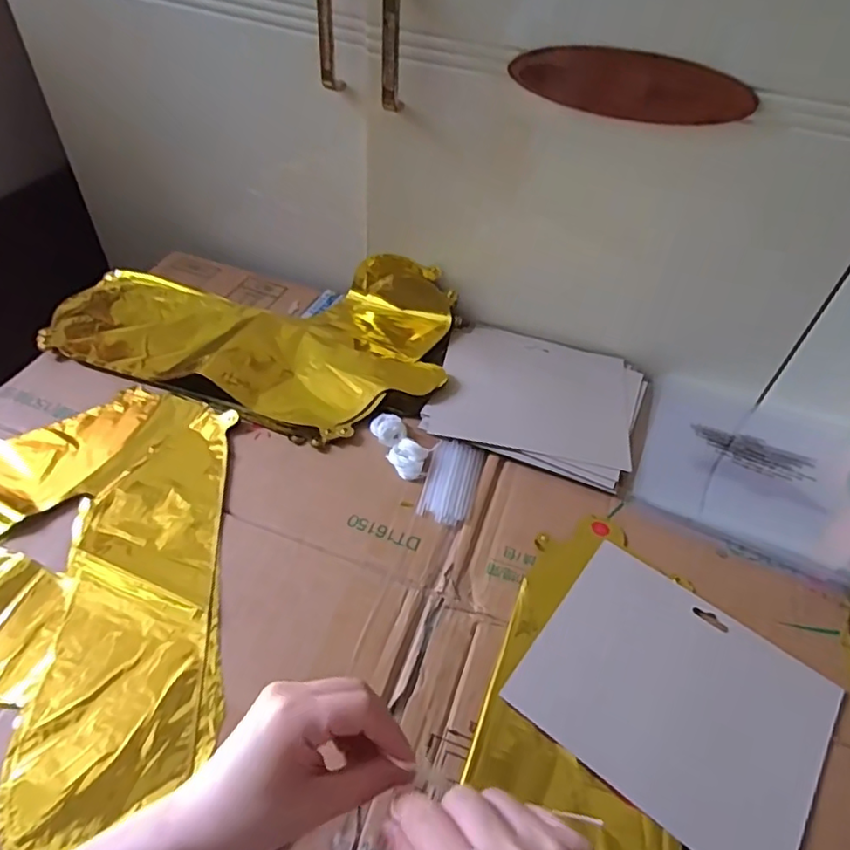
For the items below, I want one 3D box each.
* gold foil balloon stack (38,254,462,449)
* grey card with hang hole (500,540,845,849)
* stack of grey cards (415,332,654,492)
[{"bbox_3d":[-0.172,-0.121,0.634,0.398,0.041,0.253,19,50,11],"label":"gold foil balloon stack"},{"bbox_3d":[0.177,0.189,0.417,0.189,0.005,0.158,32,54,21],"label":"grey card with hang hole"},{"bbox_3d":[0.114,-0.032,0.601,0.198,0.010,0.178,17,50,10],"label":"stack of grey cards"}]

